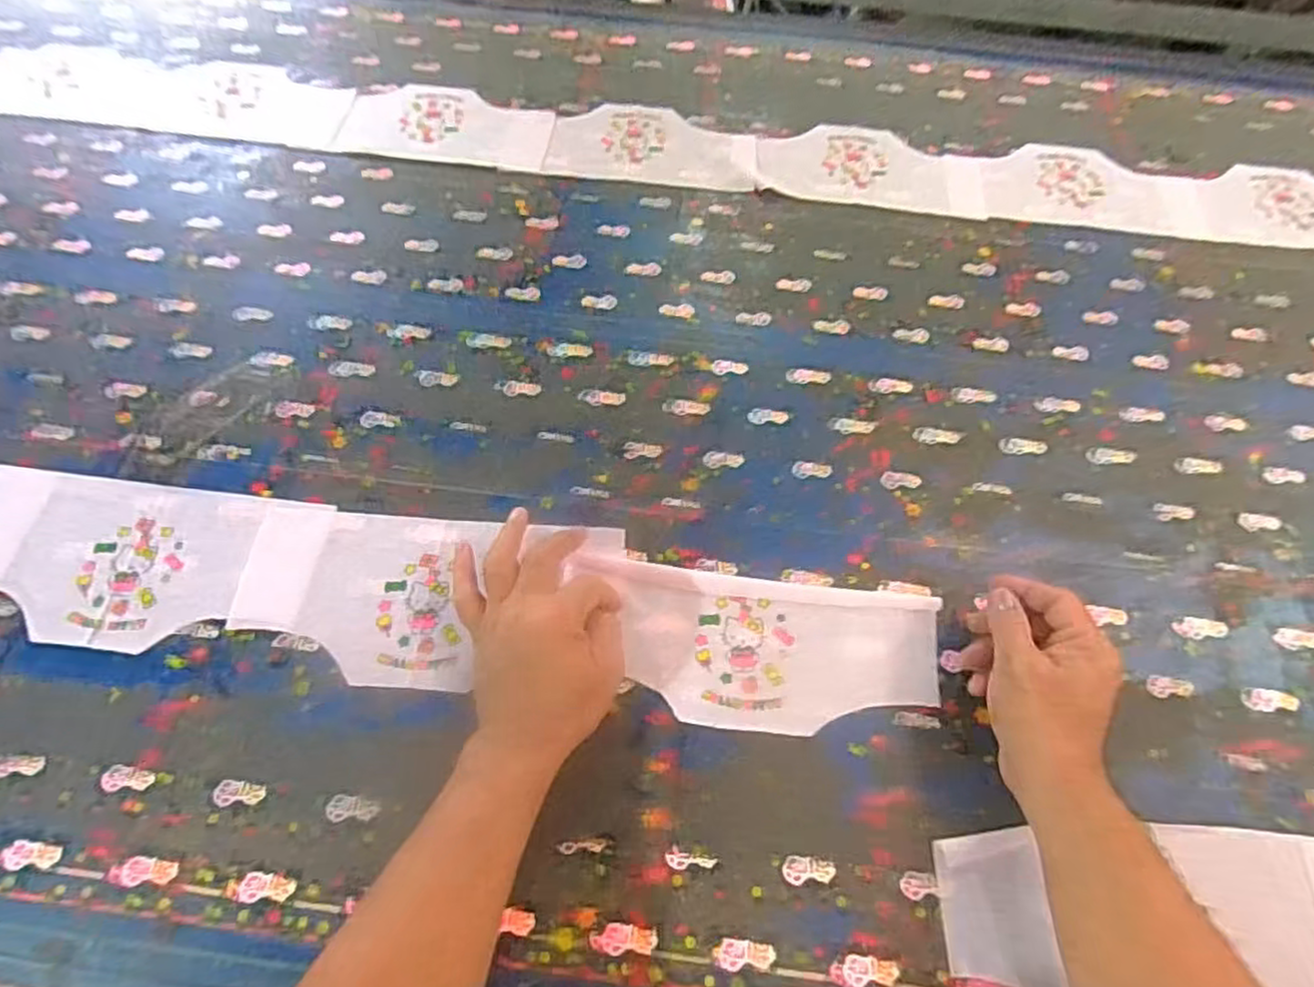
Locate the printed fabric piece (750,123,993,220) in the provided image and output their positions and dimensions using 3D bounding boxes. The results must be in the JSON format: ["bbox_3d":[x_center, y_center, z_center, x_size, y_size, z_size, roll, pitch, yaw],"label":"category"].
[{"bbox_3d":[0.242,-0.376,0.792,0.248,0.006,0.135,8,60,3],"label":"printed fabric piece"}]

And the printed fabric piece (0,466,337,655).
[{"bbox_3d":[-0.407,0.051,0.533,0.282,0.009,0.132,7,60,2],"label":"printed fabric piece"}]

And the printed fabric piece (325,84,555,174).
[{"bbox_3d":[-0.241,-0.431,0.808,0.237,0.004,0.138,8,60,3],"label":"printed fabric piece"}]

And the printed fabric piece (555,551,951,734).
[{"bbox_3d":[0.074,0.116,0.516,0.267,0.007,0.114,7,61,2],"label":"printed fabric piece"}]

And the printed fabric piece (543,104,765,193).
[{"bbox_3d":[-0.003,-0.401,0.798,0.235,0.006,0.132,7,60,2],"label":"printed fabric piece"}]

